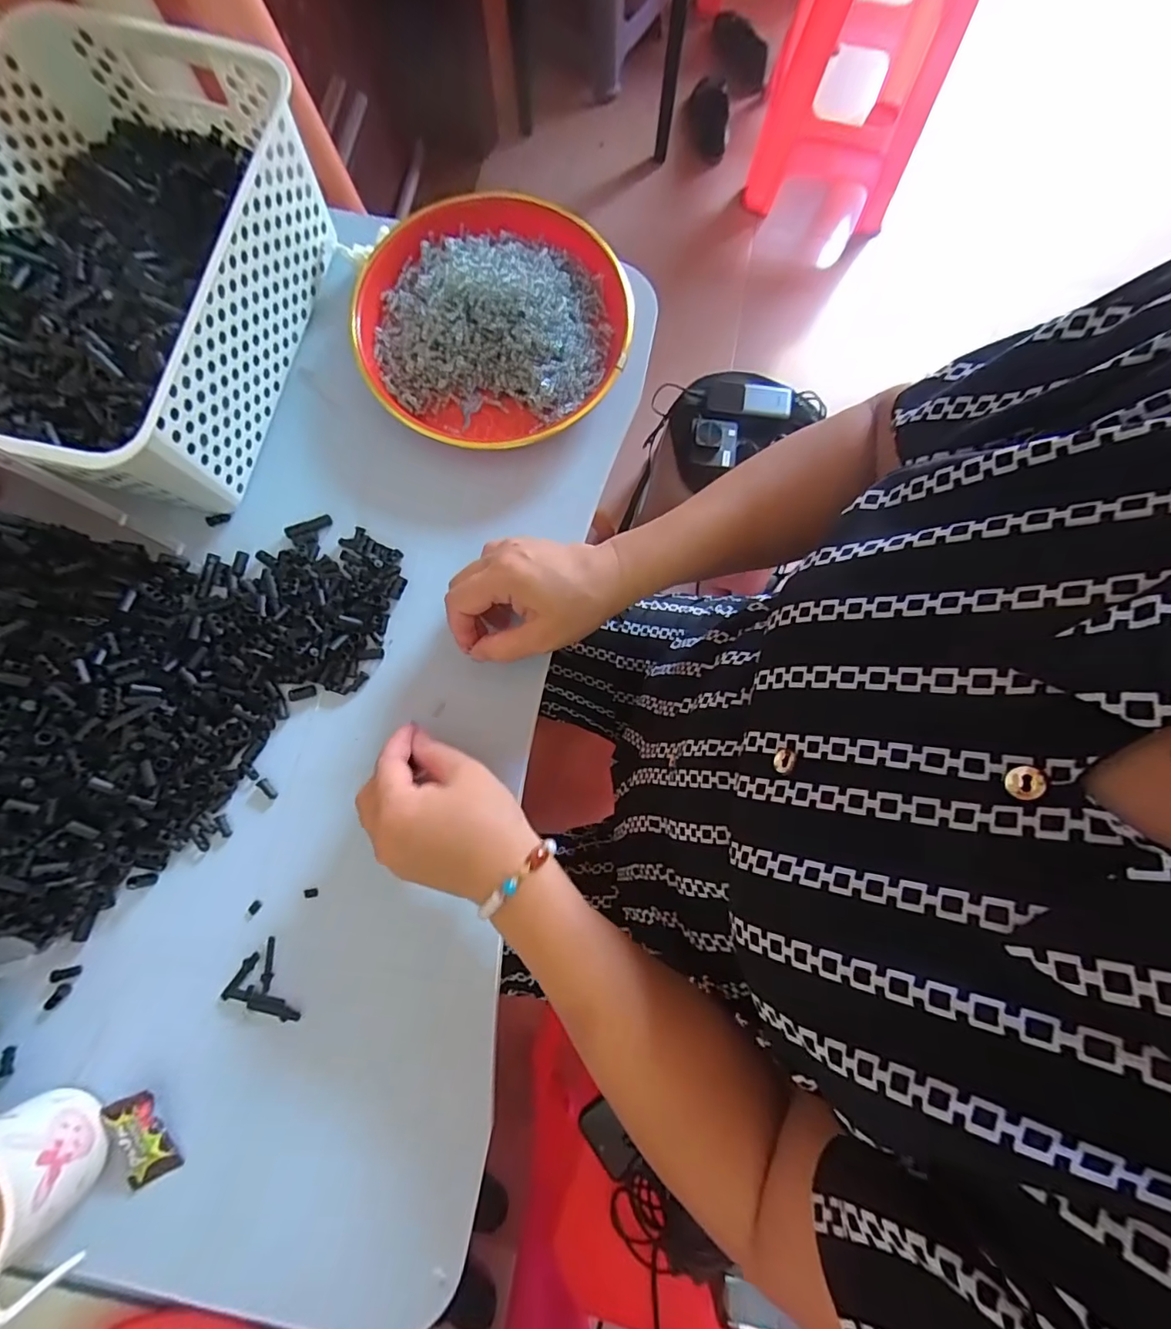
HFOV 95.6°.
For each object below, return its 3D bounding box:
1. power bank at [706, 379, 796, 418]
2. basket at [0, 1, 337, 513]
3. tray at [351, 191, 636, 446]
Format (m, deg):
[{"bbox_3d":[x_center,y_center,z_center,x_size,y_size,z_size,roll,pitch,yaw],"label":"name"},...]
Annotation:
[{"bbox_3d":[0.264,-0.424,0.843,0.133,0.016,0.050,10,80,1],"label":"power bank"},{"bbox_3d":[-0.327,-0.272,0.381,0.199,0.097,0.304,15,80,2],"label":"basket"},{"bbox_3d":[-0.073,-0.276,0.435,0.221,0.057,0.214,-15,80,-3],"label":"tray"}]

